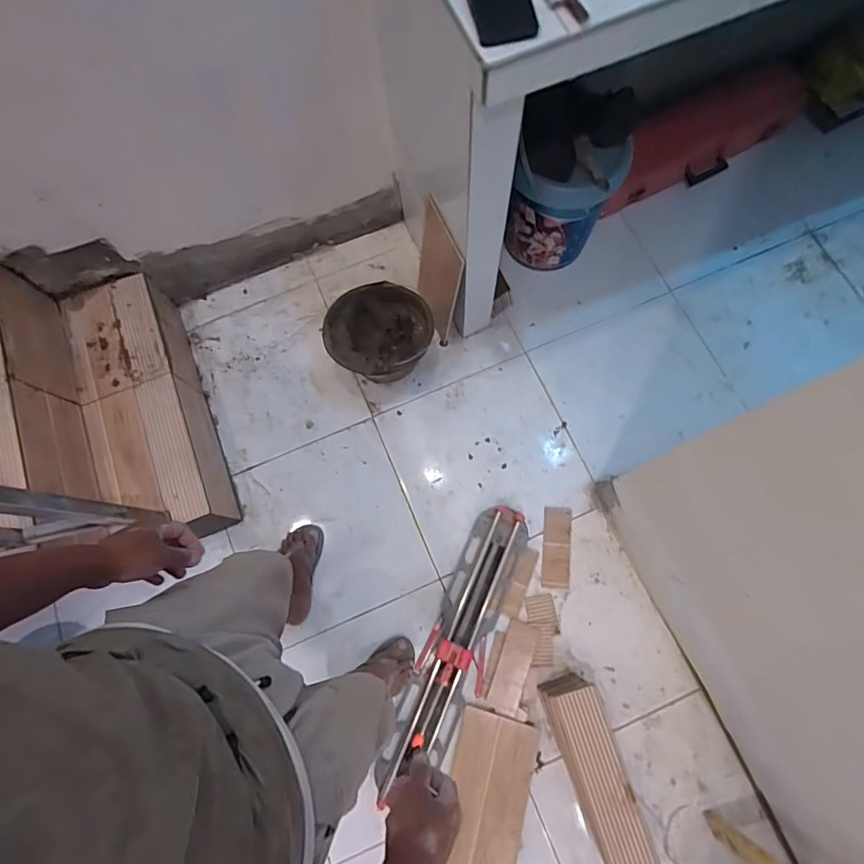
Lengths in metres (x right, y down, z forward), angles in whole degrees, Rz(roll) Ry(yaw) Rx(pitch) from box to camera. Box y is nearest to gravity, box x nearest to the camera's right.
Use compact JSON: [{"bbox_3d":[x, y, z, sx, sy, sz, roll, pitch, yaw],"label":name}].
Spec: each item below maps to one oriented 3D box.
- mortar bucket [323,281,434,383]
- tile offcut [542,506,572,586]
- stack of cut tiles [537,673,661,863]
[{"bbox_3d":[-0.141,-0.253,1.389,0.297,0.221,0.258,-14,75,-2],"label":"mortar bucket"},{"bbox_3d":[0.338,0.311,1.324,0.071,0.014,0.209,5,74,3],"label":"tile offcut"},{"bbox_3d":[0.374,0.779,1.113,0.121,0.157,0.394,-20,75,-3],"label":"stack of cut tiles"}]

